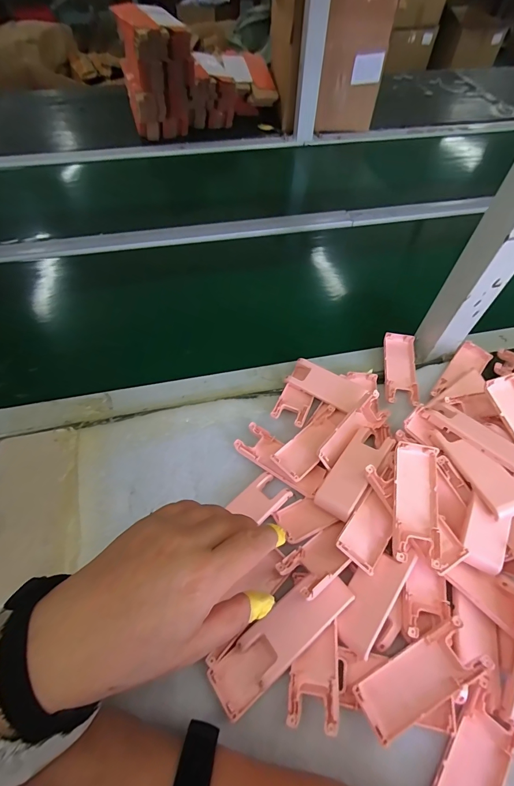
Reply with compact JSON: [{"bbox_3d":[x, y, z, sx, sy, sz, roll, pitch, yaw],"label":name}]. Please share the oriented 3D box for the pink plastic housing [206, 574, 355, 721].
[{"bbox_3d":[0.020,0.201,0.285,0.129,0.023,0.040,-38,66,-8],"label":"pink plastic housing"}]

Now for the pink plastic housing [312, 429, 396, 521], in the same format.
[{"bbox_3d":[0.099,0.077,0.346,0.036,0.019,0.095,34,63,18],"label":"pink plastic housing"}]

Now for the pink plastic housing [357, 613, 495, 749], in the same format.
[{"bbox_3d":[0.128,0.223,0.266,0.101,0.019,0.037,-24,62,-16],"label":"pink plastic housing"}]

